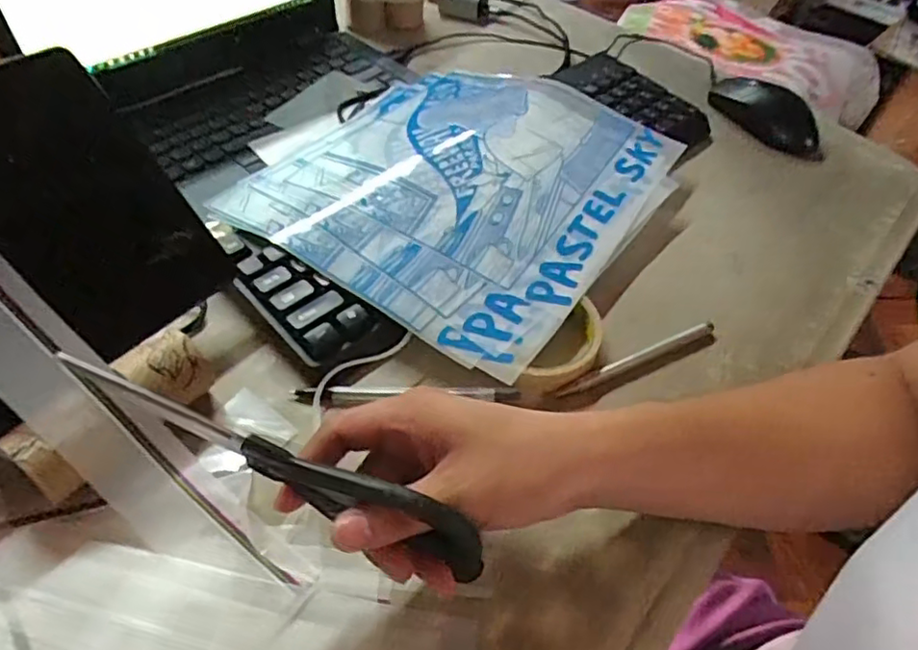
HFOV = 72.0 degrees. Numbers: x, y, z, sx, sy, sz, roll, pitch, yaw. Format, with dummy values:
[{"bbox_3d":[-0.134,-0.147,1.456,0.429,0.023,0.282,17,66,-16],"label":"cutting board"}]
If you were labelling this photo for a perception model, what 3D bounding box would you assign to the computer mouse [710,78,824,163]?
[{"bbox_3d":[0.296,-0.201,0.607,0.114,0.038,0.063,22,50,15],"label":"computer mouse"}]

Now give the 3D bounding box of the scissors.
[{"bbox_3d":[-0.075,0.060,0.265,0.193,0.048,0.008,25,50,-1],"label":"scissors"}]

